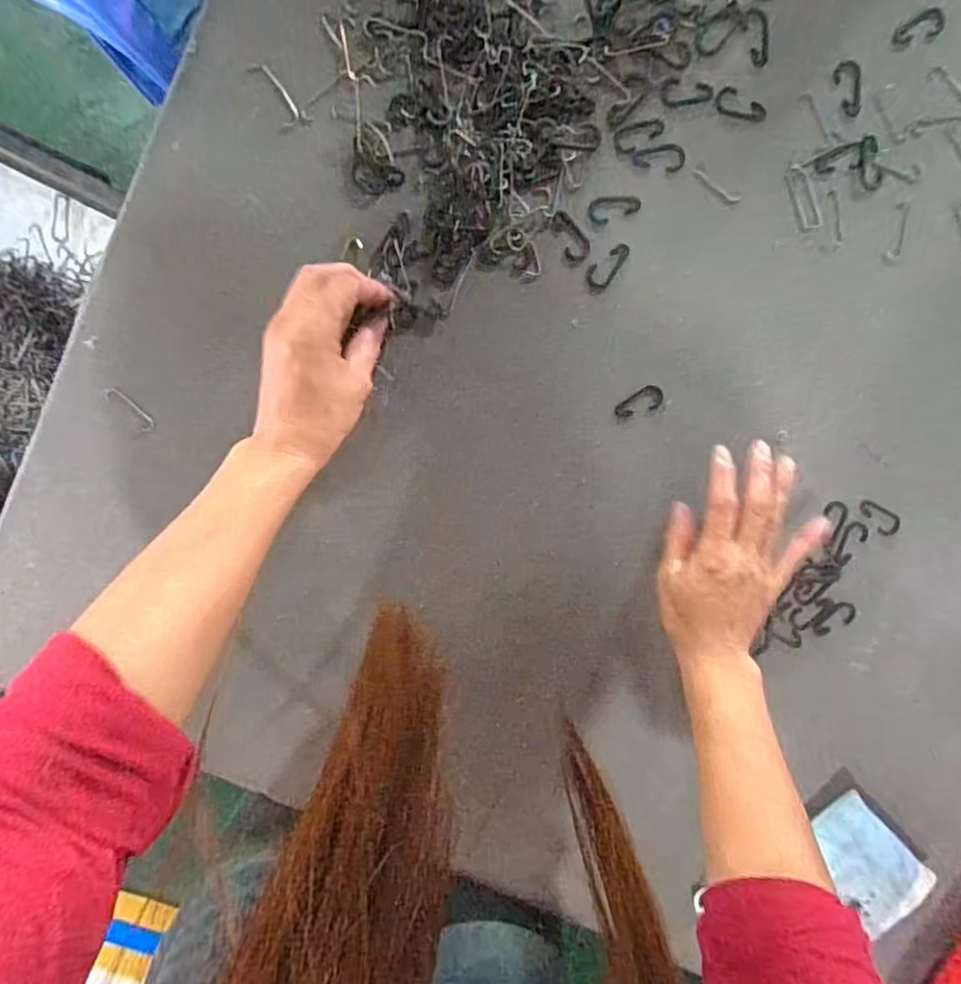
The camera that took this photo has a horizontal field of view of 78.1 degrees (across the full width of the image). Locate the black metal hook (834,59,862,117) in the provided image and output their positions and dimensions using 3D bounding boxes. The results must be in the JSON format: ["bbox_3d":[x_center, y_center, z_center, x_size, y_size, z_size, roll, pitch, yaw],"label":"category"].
[{"bbox_3d":[0.257,-0.280,0.410,0.018,0.004,0.036,-22,99,1],"label":"black metal hook"}]

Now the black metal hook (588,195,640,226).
[{"bbox_3d":[0.094,-0.198,0.411,0.036,0.004,0.017,-14,99,0],"label":"black metal hook"}]

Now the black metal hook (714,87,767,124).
[{"bbox_3d":[0.181,-0.267,0.411,0.036,0.004,0.018,27,97,-6],"label":"black metal hook"}]

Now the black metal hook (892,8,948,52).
[{"bbox_3d":[0.300,-0.316,0.406,0.033,0.007,0.021,-27,99,2],"label":"black metal hook"}]

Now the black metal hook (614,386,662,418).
[{"bbox_3d":[0.117,-0.067,0.435,0.037,0.004,0.017,-16,99,0],"label":"black metal hook"}]

